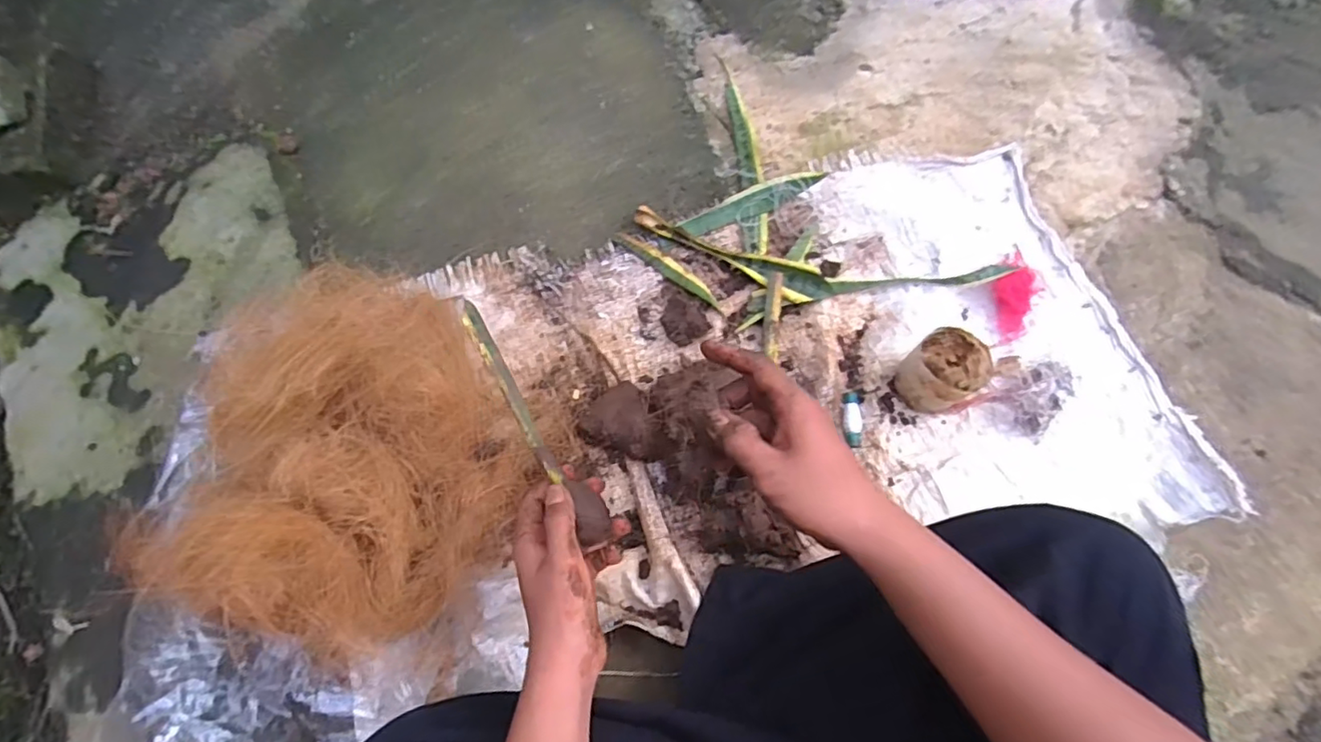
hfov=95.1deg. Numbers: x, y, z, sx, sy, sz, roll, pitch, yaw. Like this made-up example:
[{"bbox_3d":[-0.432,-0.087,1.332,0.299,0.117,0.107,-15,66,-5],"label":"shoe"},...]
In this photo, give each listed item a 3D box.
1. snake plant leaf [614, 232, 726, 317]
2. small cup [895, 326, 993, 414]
[{"bbox_3d":[0.013,-0.120,0.709,0.157,0.004,0.020,38,77,13],"label":"snake plant leaf"},{"bbox_3d":[0.287,0.003,0.616,0.066,0.087,0.069,0,72,1],"label":"small cup"}]

